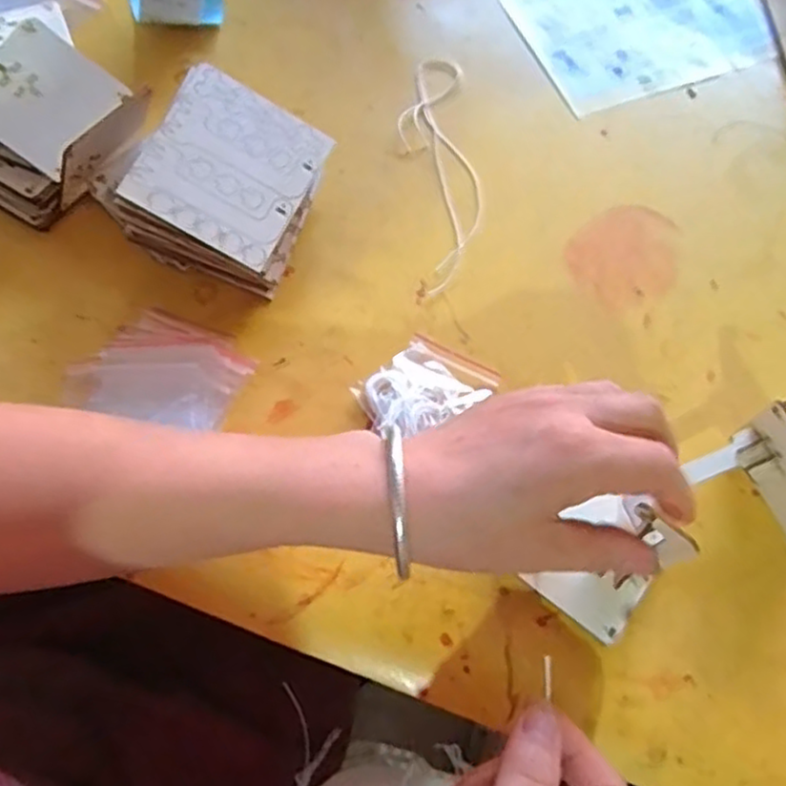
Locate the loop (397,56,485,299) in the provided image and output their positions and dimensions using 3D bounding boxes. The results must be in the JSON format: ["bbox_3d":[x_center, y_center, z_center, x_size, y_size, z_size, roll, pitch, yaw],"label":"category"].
[{"bbox_3d":[0.033,-0.156,0.489,0.051,0.004,0.195,-4,68,-4],"label":"loop"}]

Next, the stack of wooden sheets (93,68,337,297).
[{"bbox_3d":[-0.106,-0.125,0.429,0.110,0.074,0.102,22,69,6],"label":"stack of wooden sheets"}]

